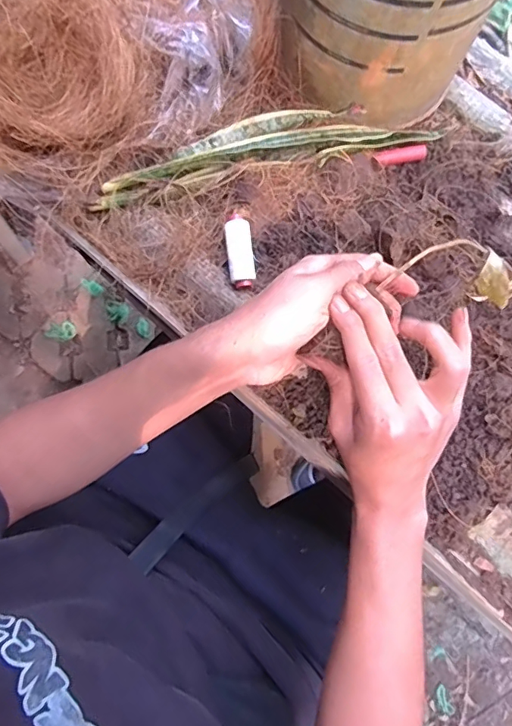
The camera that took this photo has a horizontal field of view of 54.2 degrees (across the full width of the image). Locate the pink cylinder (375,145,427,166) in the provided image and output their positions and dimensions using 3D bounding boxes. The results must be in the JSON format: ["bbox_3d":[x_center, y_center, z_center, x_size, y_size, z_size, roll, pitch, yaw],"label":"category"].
[{"bbox_3d":[0.131,-0.188,0.453,0.046,0.007,0.011,-9,80,-2],"label":"pink cylinder"}]

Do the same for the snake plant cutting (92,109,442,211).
[{"bbox_3d":[0.009,-0.185,0.436,0.290,0.026,0.047,-14,80,-2],"label":"snake plant cutting"}]

